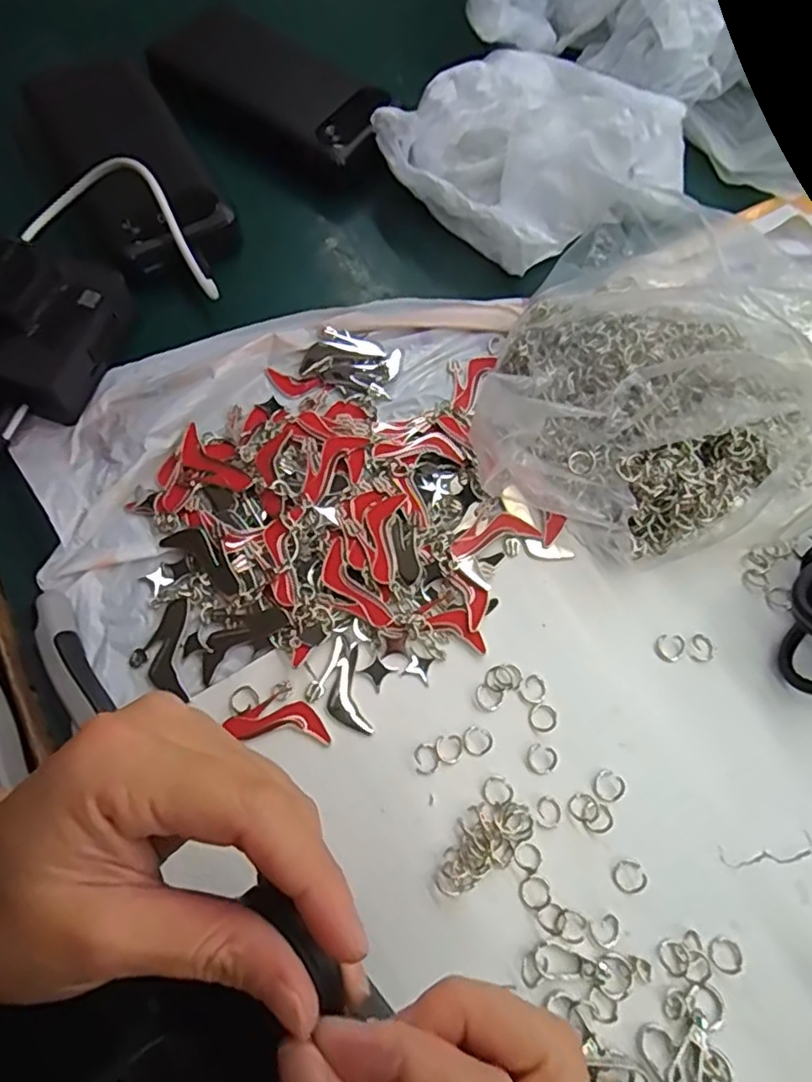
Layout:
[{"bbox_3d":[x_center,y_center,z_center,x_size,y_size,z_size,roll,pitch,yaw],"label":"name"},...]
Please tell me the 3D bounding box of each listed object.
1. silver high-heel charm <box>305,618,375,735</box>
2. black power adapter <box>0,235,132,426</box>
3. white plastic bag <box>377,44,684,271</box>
[{"bbox_3d":[-0.031,0.061,0.287,0.027,0.004,0.048,-3,71,-4],"label":"silver high-heel charm"},{"bbox_3d":[-0.185,-0.111,0.316,0.067,0.046,0.077,24,72,6],"label":"black power adapter"},{"bbox_3d":[0.074,-0.231,0.367,0.142,0.054,0.135,-42,78,-15],"label":"white plastic bag"}]

